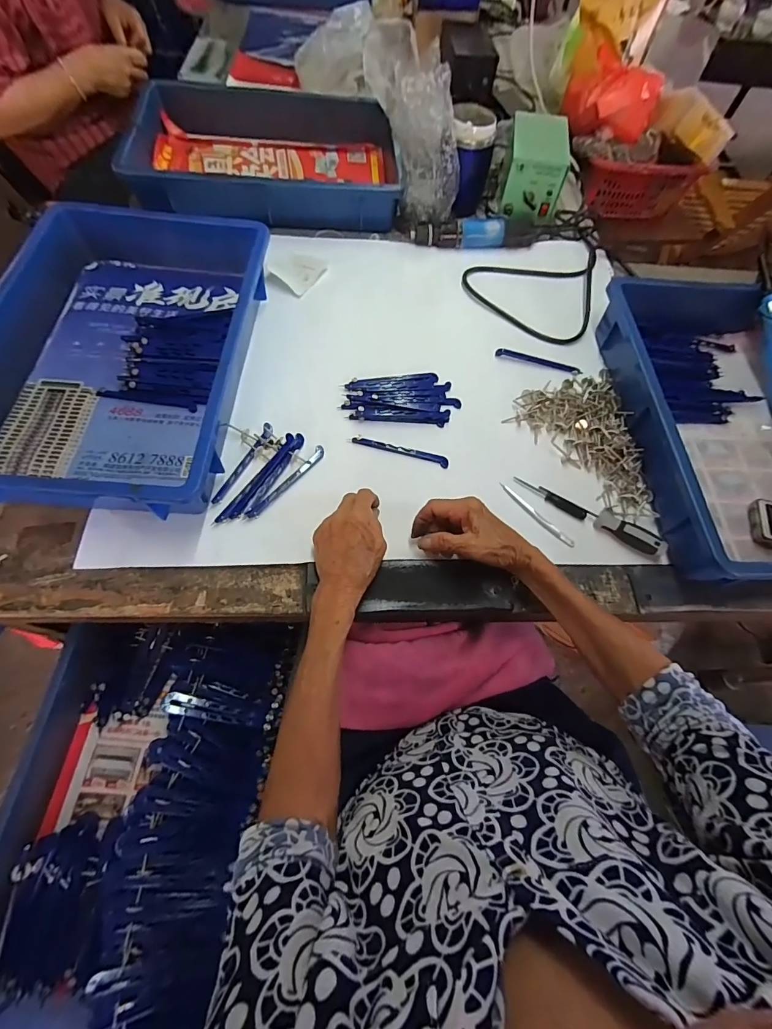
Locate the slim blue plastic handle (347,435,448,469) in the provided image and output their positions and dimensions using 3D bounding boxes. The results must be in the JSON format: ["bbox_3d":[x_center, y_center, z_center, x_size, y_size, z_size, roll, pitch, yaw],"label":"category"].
[{"bbox_3d":[0.016,-0.080,0.509,0.124,0.006,0.016,14,66,3],"label":"slim blue plastic handle"}]

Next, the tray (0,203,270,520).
[{"bbox_3d":[-0.315,-0.209,0.504,0.289,0.081,0.448,3,66,-2],"label":"tray"}]

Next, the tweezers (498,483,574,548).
[{"bbox_3d":[0.176,0.000,0.484,0.011,0.004,0.106,-40,74,-19],"label":"tweezers"}]

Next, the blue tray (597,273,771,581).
[{"bbox_3d":[0.444,-0.123,0.509,0.275,0.078,0.433,1,66,-3],"label":"blue tray"}]

